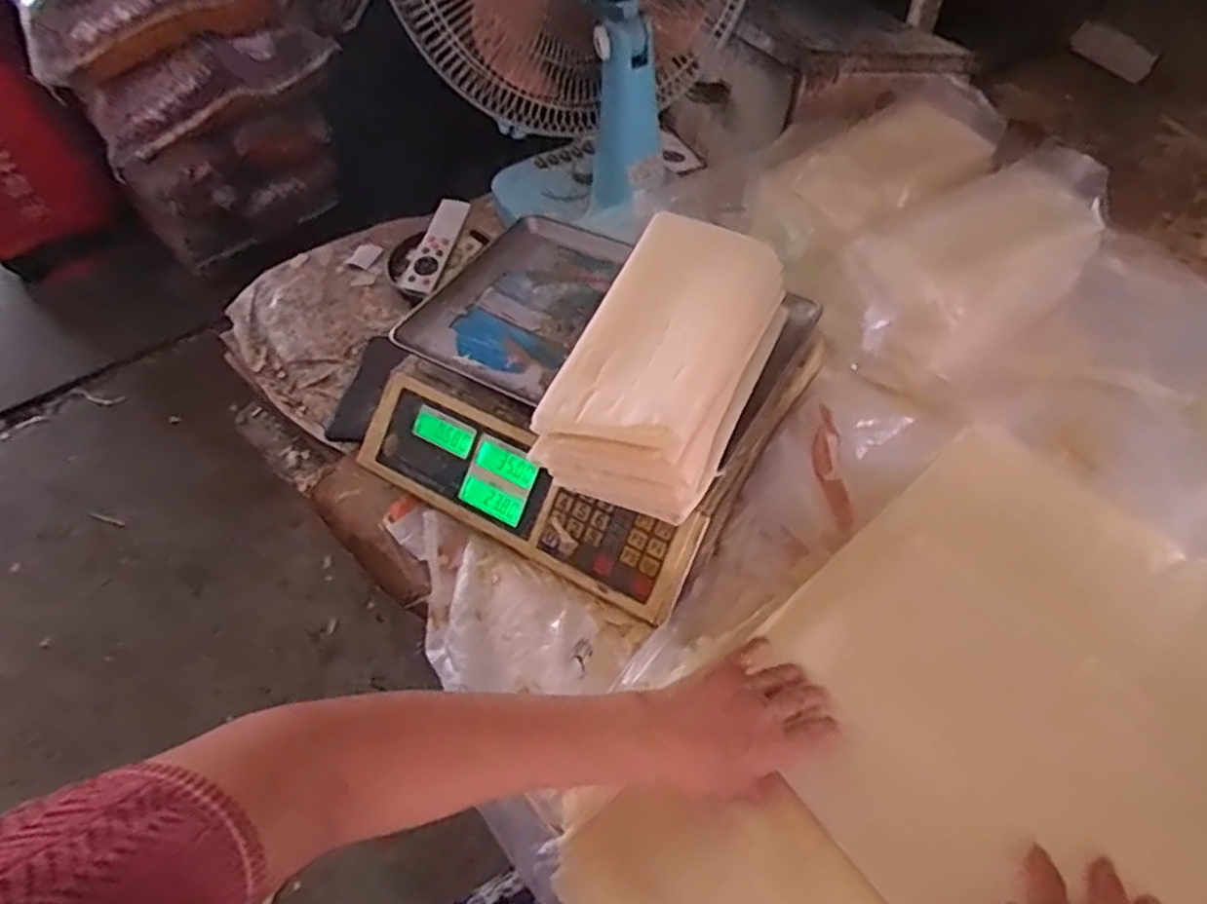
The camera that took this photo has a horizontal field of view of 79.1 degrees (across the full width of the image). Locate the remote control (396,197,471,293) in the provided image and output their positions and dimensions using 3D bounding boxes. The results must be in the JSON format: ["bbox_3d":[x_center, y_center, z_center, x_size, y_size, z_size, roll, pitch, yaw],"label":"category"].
[{"bbox_3d":[-0.206,-0.261,0.908,0.046,0.016,0.149,14,67,12],"label":"remote control"}]

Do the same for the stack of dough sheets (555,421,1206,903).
[{"bbox_3d":[0.260,0.217,0.499,0.515,0.050,0.345,-35,59,-23],"label":"stack of dough sheets"}]

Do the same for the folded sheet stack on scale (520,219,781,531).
[{"bbox_3d":[0.056,-0.079,0.570,0.123,0.094,0.241,21,56,17],"label":"folded sheet stack on scale"}]

